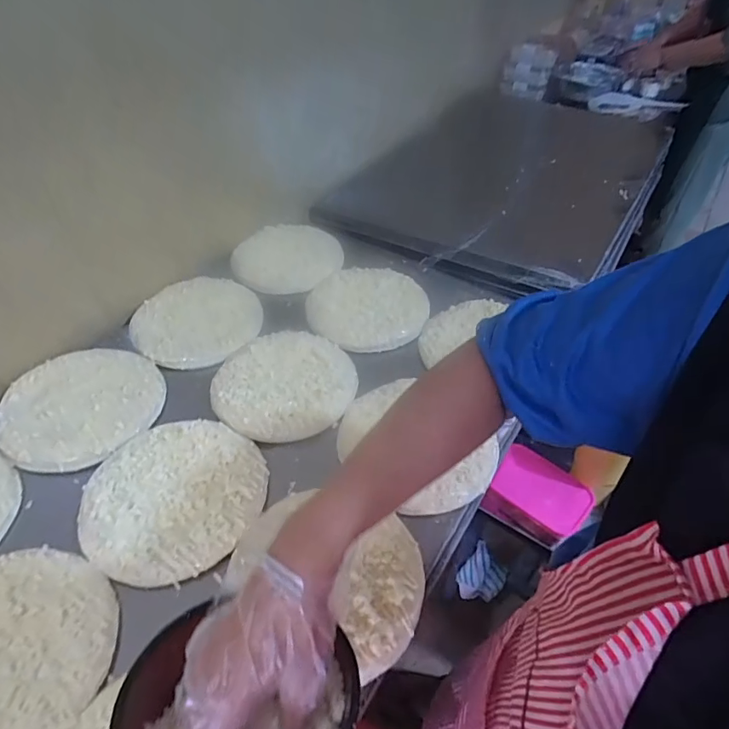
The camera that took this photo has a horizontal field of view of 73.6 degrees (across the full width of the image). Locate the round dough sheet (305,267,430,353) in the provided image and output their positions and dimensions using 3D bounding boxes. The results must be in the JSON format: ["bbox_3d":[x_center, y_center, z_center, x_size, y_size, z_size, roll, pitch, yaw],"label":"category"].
[{"bbox_3d":[0.006,-0.100,0.801,0.191,0.009,0.191,0,46,0],"label":"round dough sheet"}]

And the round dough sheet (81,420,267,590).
[{"bbox_3d":[-0.219,0.143,0.562,0.197,0.012,0.197,0,46,0],"label":"round dough sheet"}]

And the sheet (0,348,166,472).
[{"bbox_3d":[-0.384,0.050,0.663,0.193,0.020,0.203,0,46,0],"label":"sheet"}]

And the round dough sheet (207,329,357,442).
[{"bbox_3d":[-0.112,0.022,0.689,0.195,0.019,0.185,0,46,0],"label":"round dough sheet"}]

